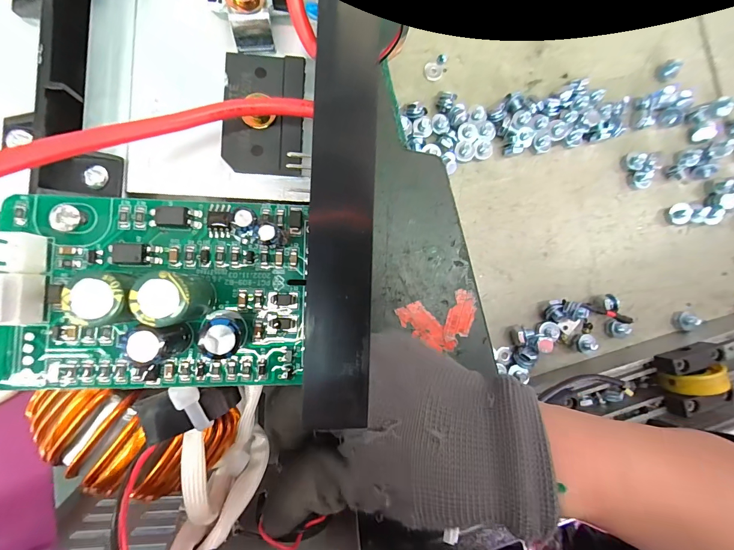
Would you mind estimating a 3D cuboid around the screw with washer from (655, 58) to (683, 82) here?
[{"bbox_3d":[0.312,-0.212,0.347,0.018,0.014,0.019,0,88,-9],"label":"screw with washer"}]

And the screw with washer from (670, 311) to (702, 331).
[{"bbox_3d":[0.322,0.047,0.341,0.014,0.023,0.020,8,87,-6],"label":"screw with washer"}]

